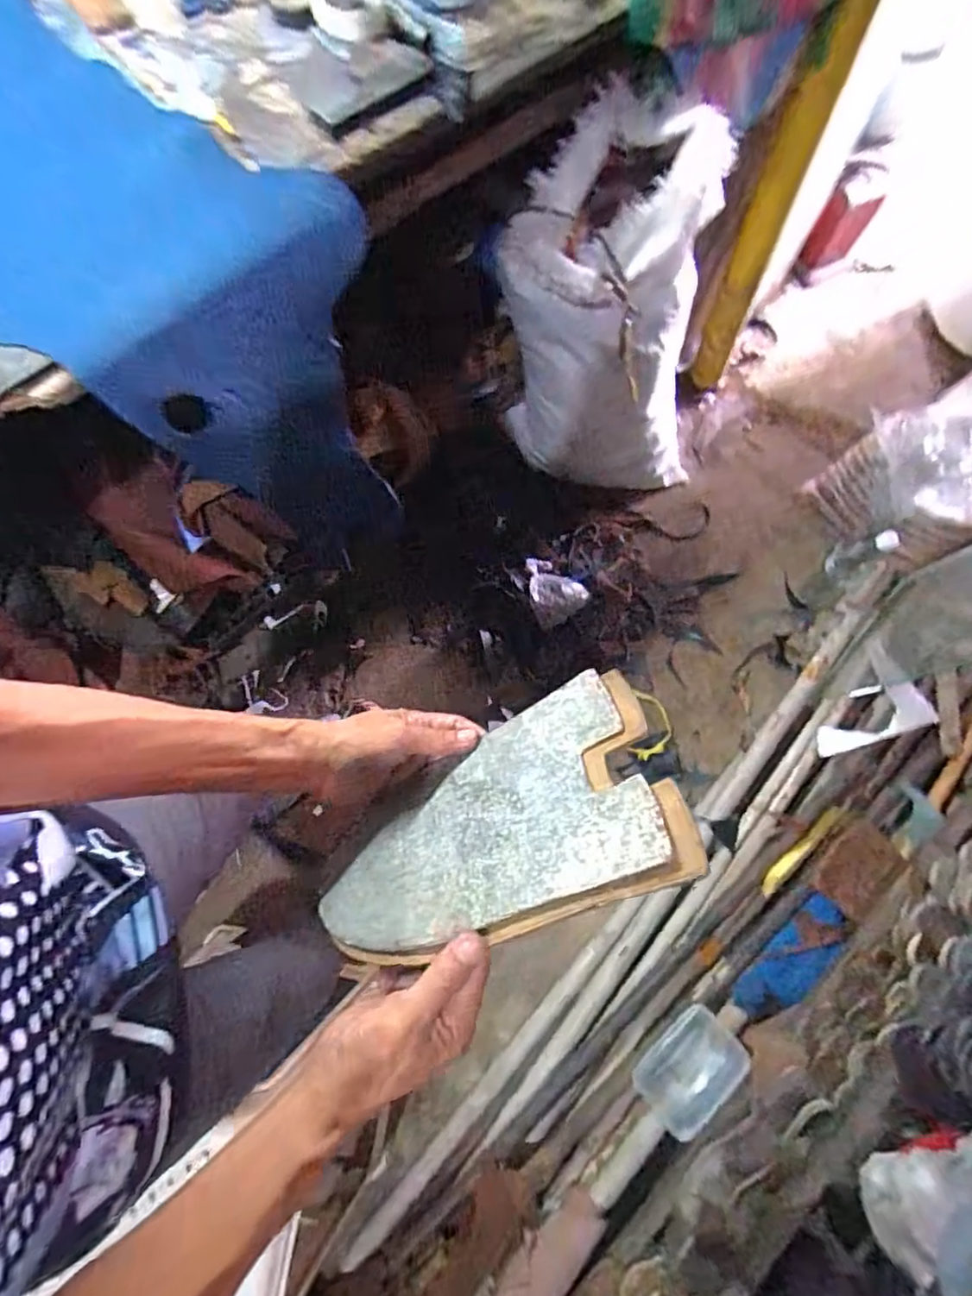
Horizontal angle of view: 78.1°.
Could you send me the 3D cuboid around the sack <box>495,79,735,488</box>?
[{"bbox_3d":[0.251,-0.592,1.154,0.386,0.687,0.255,24,75,8],"label":"sack"}]

